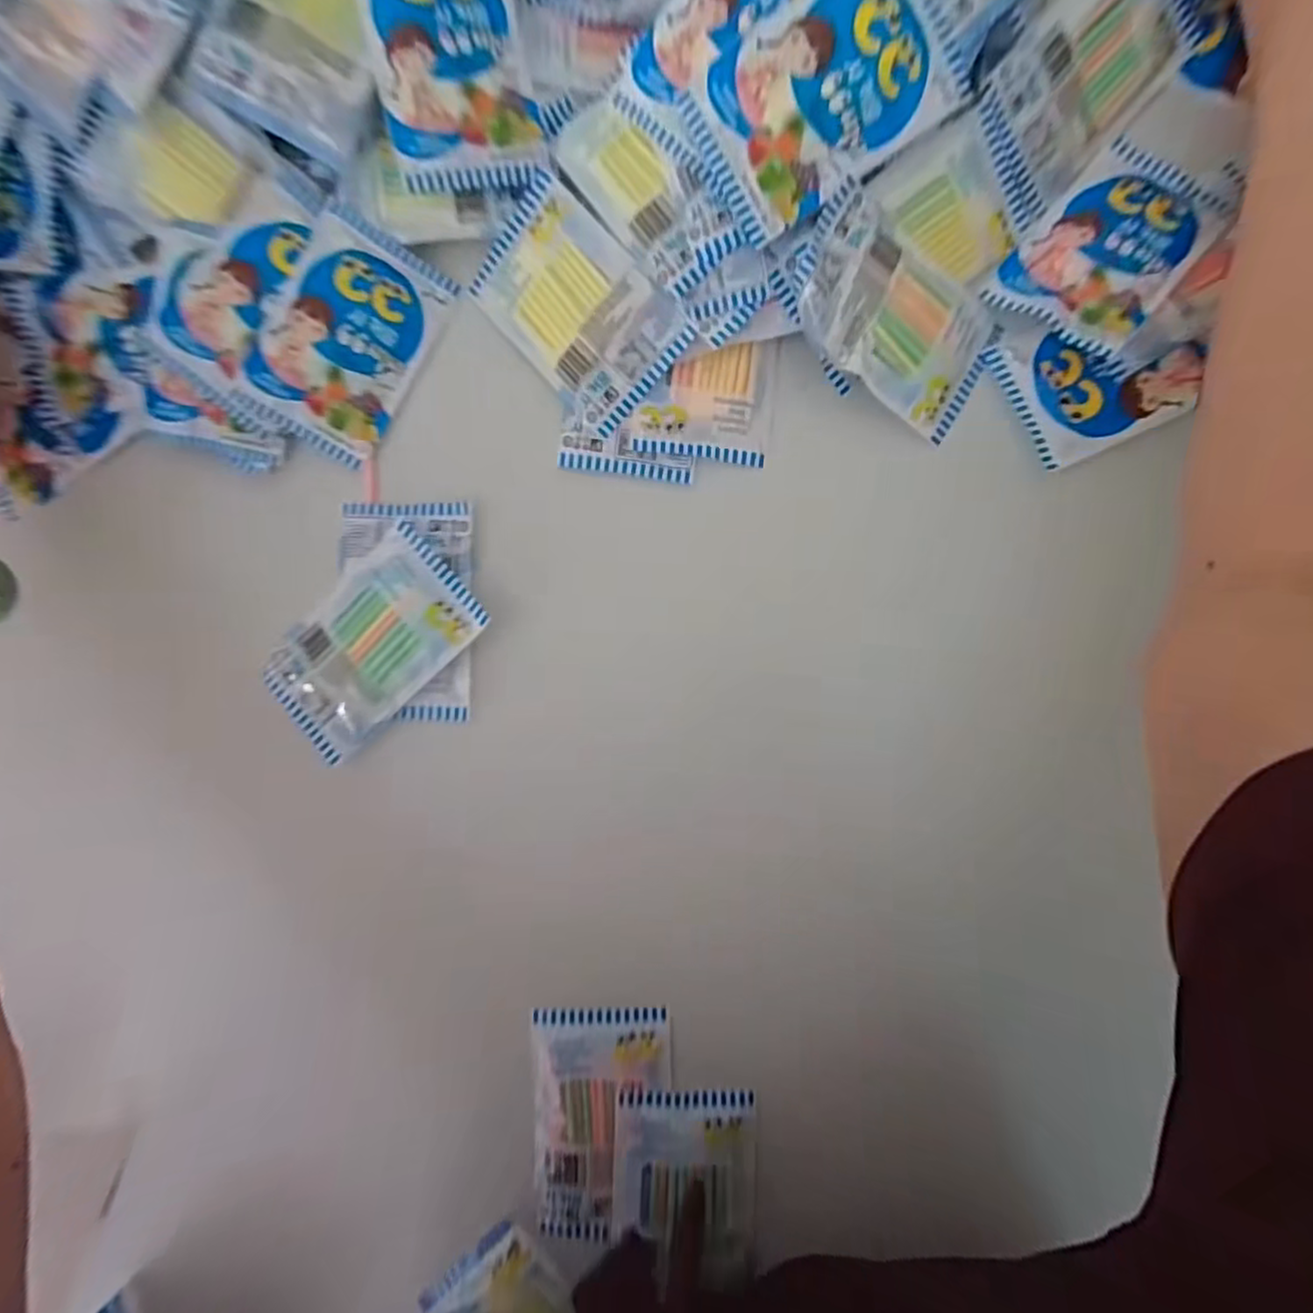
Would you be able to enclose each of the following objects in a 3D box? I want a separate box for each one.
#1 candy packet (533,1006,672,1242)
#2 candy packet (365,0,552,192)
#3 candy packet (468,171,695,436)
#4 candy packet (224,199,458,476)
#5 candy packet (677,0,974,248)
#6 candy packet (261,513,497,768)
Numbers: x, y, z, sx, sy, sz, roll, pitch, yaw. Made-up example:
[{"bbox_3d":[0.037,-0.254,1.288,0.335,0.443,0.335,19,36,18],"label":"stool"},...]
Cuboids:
[{"bbox_3d":[-0.025,0.216,0.306,0.062,0.010,0.100,-1,89,4],"label":"candy packet"},{"bbox_3d":[-0.088,-0.260,0.283,0.064,0.011,0.097,-15,101,-14],"label":"candy packet"},{"bbox_3d":[-0.037,-0.161,0.304,0.101,0.008,0.062,47,109,5],"label":"candy packet"},{"bbox_3d":[-0.147,-0.151,0.311,0.065,0.009,0.101,27,90,-14],"label":"candy packet"},{"bbox_3d":[0.066,-0.226,0.262,0.099,0.009,0.070,-34,106,10],"label":"candy packet"},{"bbox_3d":[-0.135,-0.006,0.312,0.101,0.012,0.065,-44,87,2],"label":"candy packet"}]

